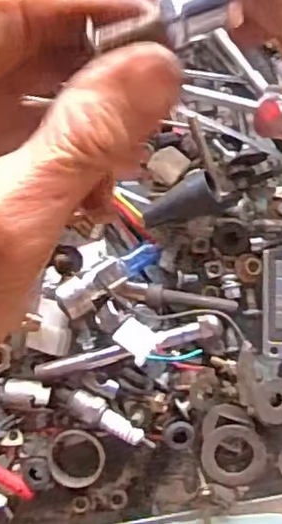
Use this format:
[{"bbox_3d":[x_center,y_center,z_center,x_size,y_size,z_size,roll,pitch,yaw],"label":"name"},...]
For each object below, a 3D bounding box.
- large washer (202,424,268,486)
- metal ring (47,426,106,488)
[{"bbox_3d":[0.049,0.102,0.332,0.033,0.006,0.032,0,88,8],"label":"large washer"},{"bbox_3d":[-0.034,0.106,0.343,0.031,0.012,0.033,0,88,8],"label":"metal ring"}]

